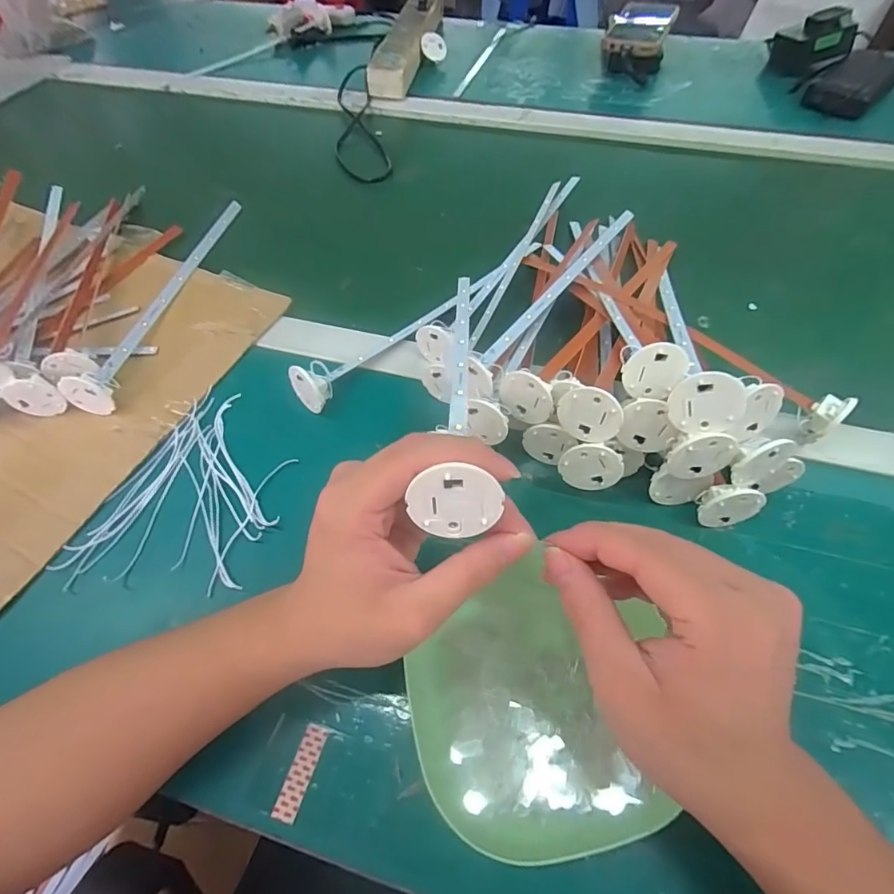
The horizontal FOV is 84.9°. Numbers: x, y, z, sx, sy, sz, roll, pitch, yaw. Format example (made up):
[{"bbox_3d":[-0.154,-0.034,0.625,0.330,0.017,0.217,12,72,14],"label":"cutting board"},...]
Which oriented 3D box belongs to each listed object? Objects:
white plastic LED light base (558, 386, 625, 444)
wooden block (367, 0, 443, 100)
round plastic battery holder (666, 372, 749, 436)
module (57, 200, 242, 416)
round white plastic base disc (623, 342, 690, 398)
[{"bbox_3d":[0.087,-0.020,0.298,0.038,0.037,0.004,21,44,17],"label":"white plastic LED light base"},{"bbox_3d":[-0.058,-0.613,0.735,0.060,0.048,0.309,6,58,6],"label":"wooden block"},{"bbox_3d":[0.145,-0.023,0.270,0.041,0.037,0.004,10,36,12],"label":"round plastic battery holder"},{"bbox_3d":[-0.258,-0.154,0.447,0.031,0.034,0.283,5,58,5],"label":"module"},{"bbox_3d":[0.127,-0.047,0.300,0.033,0.036,0.004,26,31,-3],"label":"round white plastic base disc"}]

